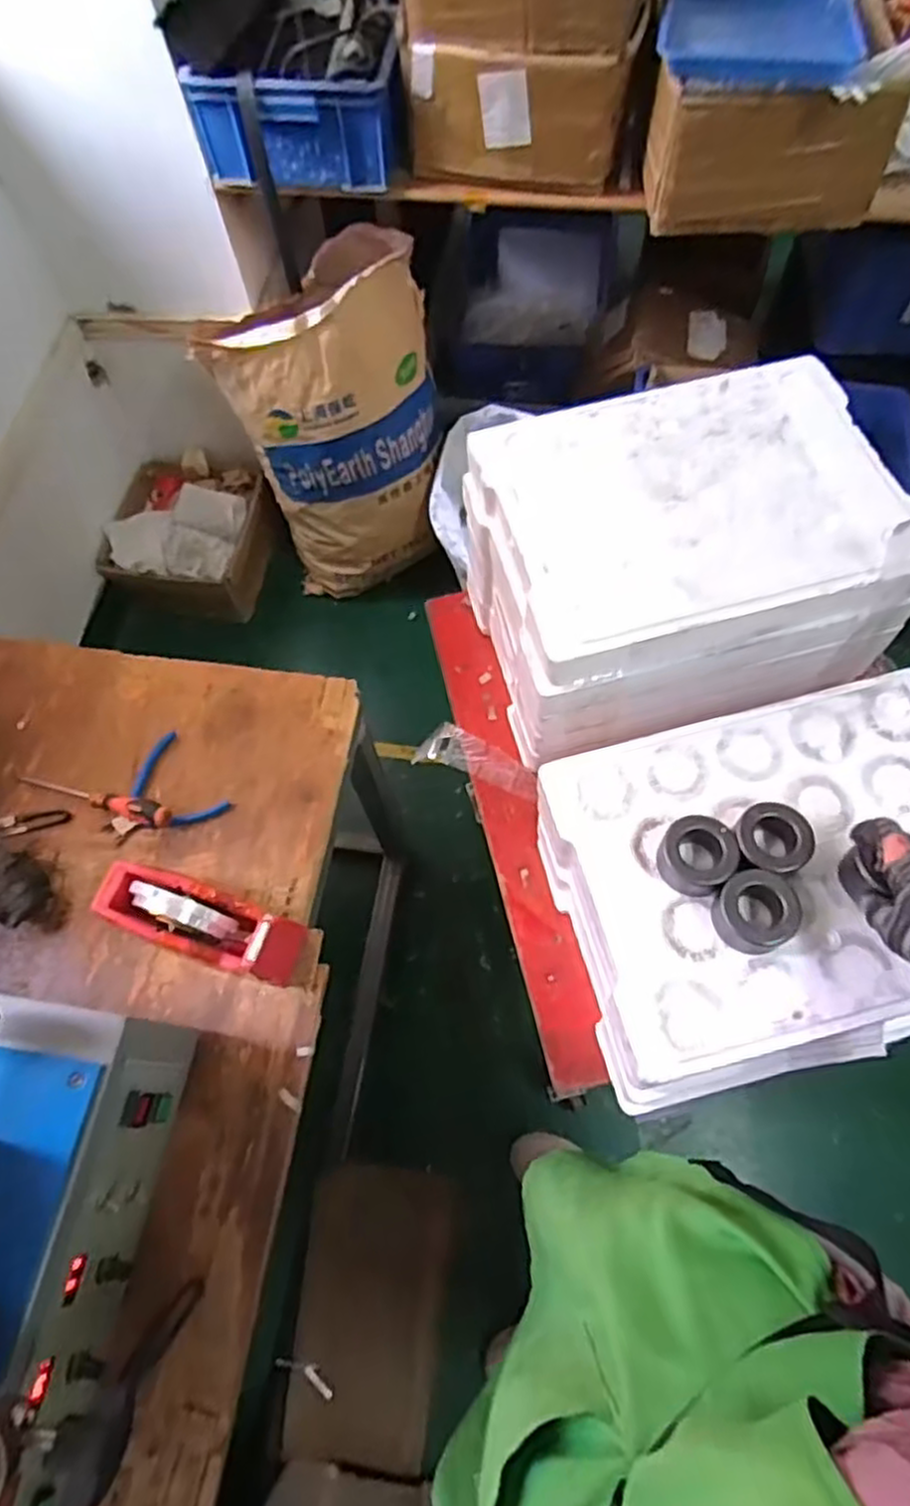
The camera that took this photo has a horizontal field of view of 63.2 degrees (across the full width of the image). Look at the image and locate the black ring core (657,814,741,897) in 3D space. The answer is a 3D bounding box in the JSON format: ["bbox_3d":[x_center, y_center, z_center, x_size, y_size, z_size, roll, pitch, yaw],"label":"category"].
[{"bbox_3d":[0.207,0.087,0.626,0.060,0.040,0.061,-1,66,2],"label":"black ring core"}]

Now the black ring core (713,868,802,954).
[{"bbox_3d":[0.243,0.128,0.602,0.070,0.040,0.068,-6,66,0],"label":"black ring core"}]

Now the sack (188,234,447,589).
[{"bbox_3d":[-0.240,-0.659,1.543,0.409,0.606,0.313,-9,66,-1],"label":"sack"}]

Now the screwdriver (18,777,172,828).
[{"bbox_3d":[-0.445,0.052,0.899,0.229,0.026,0.026,11,66,21],"label":"screwdriver"}]

